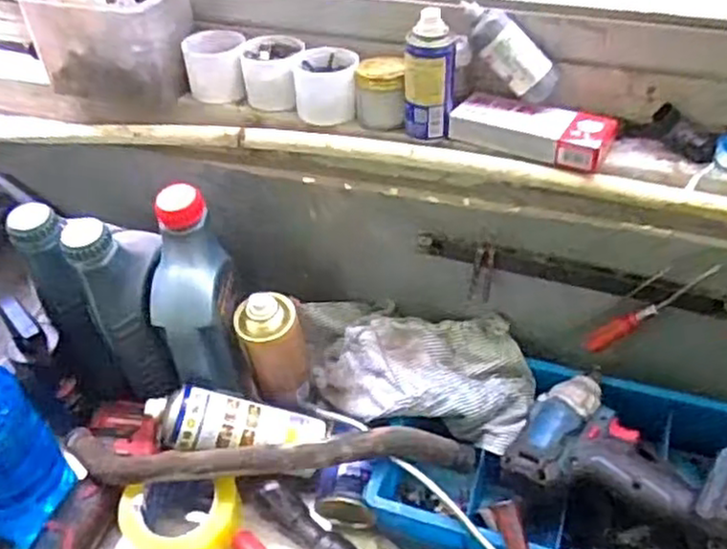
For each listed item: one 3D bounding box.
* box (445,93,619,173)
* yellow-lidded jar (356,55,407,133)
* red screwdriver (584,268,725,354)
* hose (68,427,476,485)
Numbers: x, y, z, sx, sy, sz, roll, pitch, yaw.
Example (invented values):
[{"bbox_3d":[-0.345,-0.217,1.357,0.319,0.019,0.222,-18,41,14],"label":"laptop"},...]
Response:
[{"bbox_3d":[0.151,-0.133,0.657,0.139,0.026,0.059,18,49,21],"label":"box"},{"bbox_3d":[0.016,-0.175,0.697,0.046,0.059,0.045,-3,45,1],"label":"yellow-lidded jar"},{"bbox_3d":[0.265,0.034,0.672,0.019,0.149,0.016,31,44,-17],"label":"red screwdriver"},{"bbox_3d":[-0.104,0.174,0.711,0.417,0.059,0.053,2,45,6],"label":"hose"}]

